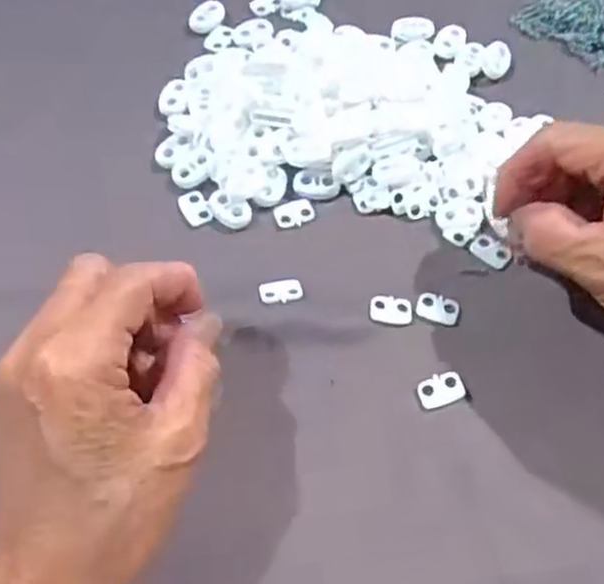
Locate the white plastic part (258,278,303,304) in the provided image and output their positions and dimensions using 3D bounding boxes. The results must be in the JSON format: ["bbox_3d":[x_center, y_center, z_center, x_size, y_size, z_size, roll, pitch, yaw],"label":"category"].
[{"bbox_3d":[-0.009,-0.001,0.346,0.019,0.004,0.012,-7,62,-6],"label":"white plastic part"}]

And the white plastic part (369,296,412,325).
[{"bbox_3d":[0.039,0.007,0.345,0.019,0.004,0.013,8,62,3],"label":"white plastic part"}]

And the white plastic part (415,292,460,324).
[{"bbox_3d":[0.061,0.007,0.348,0.019,0.004,0.013,16,63,7],"label":"white plastic part"}]

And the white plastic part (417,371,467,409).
[{"bbox_3d":[0.059,0.041,0.329,0.020,0.004,0.013,-18,64,-11],"label":"white plastic part"}]

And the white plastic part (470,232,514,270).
[{"bbox_3d":[0.088,-0.019,0.362,0.019,0.004,0.013,40,68,18],"label":"white plastic part"}]

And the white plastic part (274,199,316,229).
[{"bbox_3d":[-0.004,-0.038,0.369,0.019,0.004,0.013,-15,63,-9],"label":"white plastic part"}]

